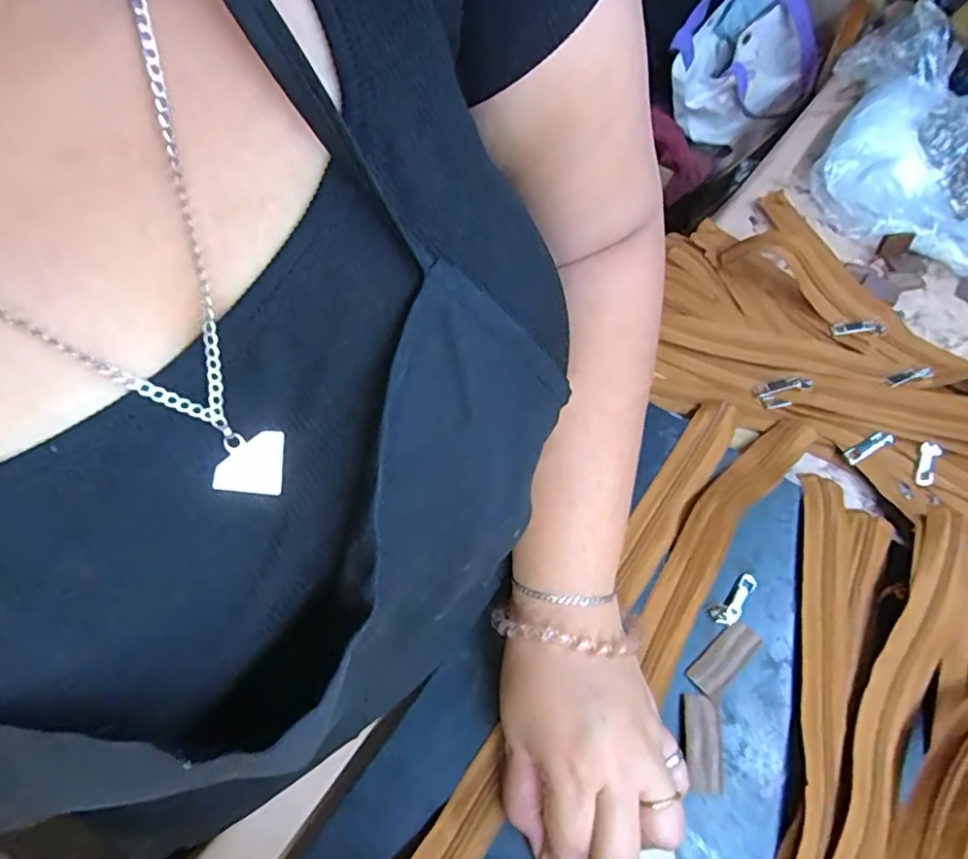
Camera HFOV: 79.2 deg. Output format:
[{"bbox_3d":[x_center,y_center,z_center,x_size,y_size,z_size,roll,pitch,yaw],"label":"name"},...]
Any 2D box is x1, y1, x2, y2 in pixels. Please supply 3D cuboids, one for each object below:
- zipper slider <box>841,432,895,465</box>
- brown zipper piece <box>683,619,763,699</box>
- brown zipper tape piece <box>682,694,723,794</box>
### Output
[{"bbox_3d":[0.278,0.013,0.425,0.033,0.007,0.012,-36,64,24],"label":"zipper slider"},{"bbox_3d":[0.145,0.136,0.350,0.050,0.004,0.020,-37,70,-16],"label":"brown zipper piece"},{"bbox_3d":[0.123,0.177,0.330,0.018,0.006,0.048,5,65,3],"label":"brown zipper tape piece"}]

